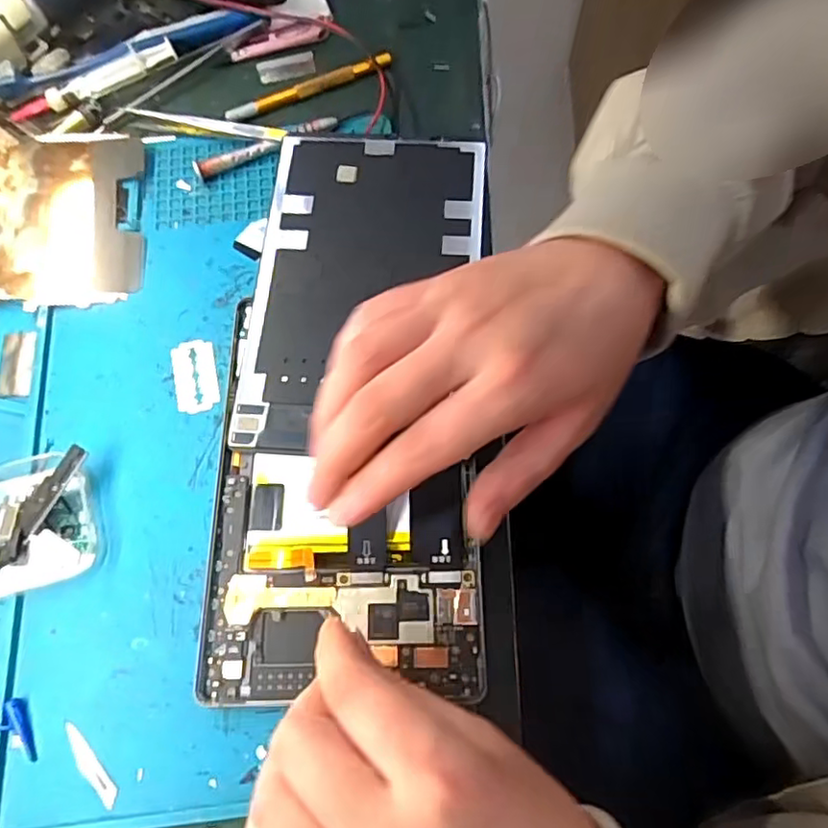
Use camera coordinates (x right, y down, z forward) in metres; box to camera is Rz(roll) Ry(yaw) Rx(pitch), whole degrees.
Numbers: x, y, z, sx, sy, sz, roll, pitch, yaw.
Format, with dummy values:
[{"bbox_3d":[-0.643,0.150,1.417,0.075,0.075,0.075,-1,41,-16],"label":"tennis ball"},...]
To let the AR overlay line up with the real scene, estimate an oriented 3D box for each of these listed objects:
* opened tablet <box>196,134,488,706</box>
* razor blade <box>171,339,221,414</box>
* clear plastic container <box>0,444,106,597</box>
[{"bbox_3d":[-0.029,-0.019,0.322,0.130,0.007,0.306,3,71,3],"label":"opened tablet"},{"bbox_3d":[-0.119,-0.021,0.334,0.023,0.004,0.043,-15,69,-4],"label":"razor blade"},{"bbox_3d":[-0.190,0.054,0.298,0.069,0.018,0.061,-14,69,-4],"label":"clear plastic container"}]

